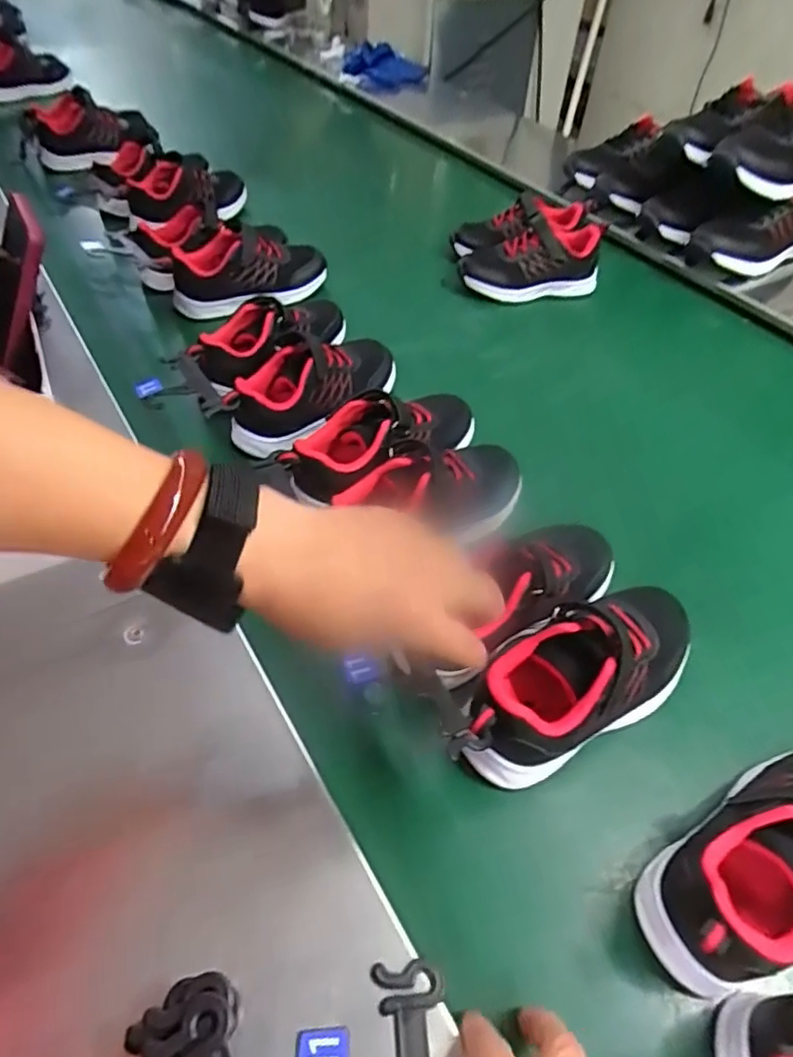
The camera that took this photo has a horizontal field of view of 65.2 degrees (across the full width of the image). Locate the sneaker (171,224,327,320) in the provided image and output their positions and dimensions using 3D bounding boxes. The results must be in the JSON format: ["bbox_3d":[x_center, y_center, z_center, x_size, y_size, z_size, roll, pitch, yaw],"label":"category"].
[{"bbox_3d":[-0.184,-0.327,0.778,0.186,0.086,0.076,-15,52,-18],"label":"sneaker"}]

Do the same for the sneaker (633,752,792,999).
[{"bbox_3d":[0.226,0.181,0.352,0.189,0.080,0.074,-19,53,-21],"label":"sneaker"}]

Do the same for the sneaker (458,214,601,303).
[{"bbox_3d":[0.180,-0.356,0.825,0.175,0.080,0.081,-14,51,-17],"label":"sneaker"}]

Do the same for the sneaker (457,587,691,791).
[{"bbox_3d":[0.128,0.103,0.423,0.198,0.084,0.077,-23,55,-23],"label":"sneaker"}]

